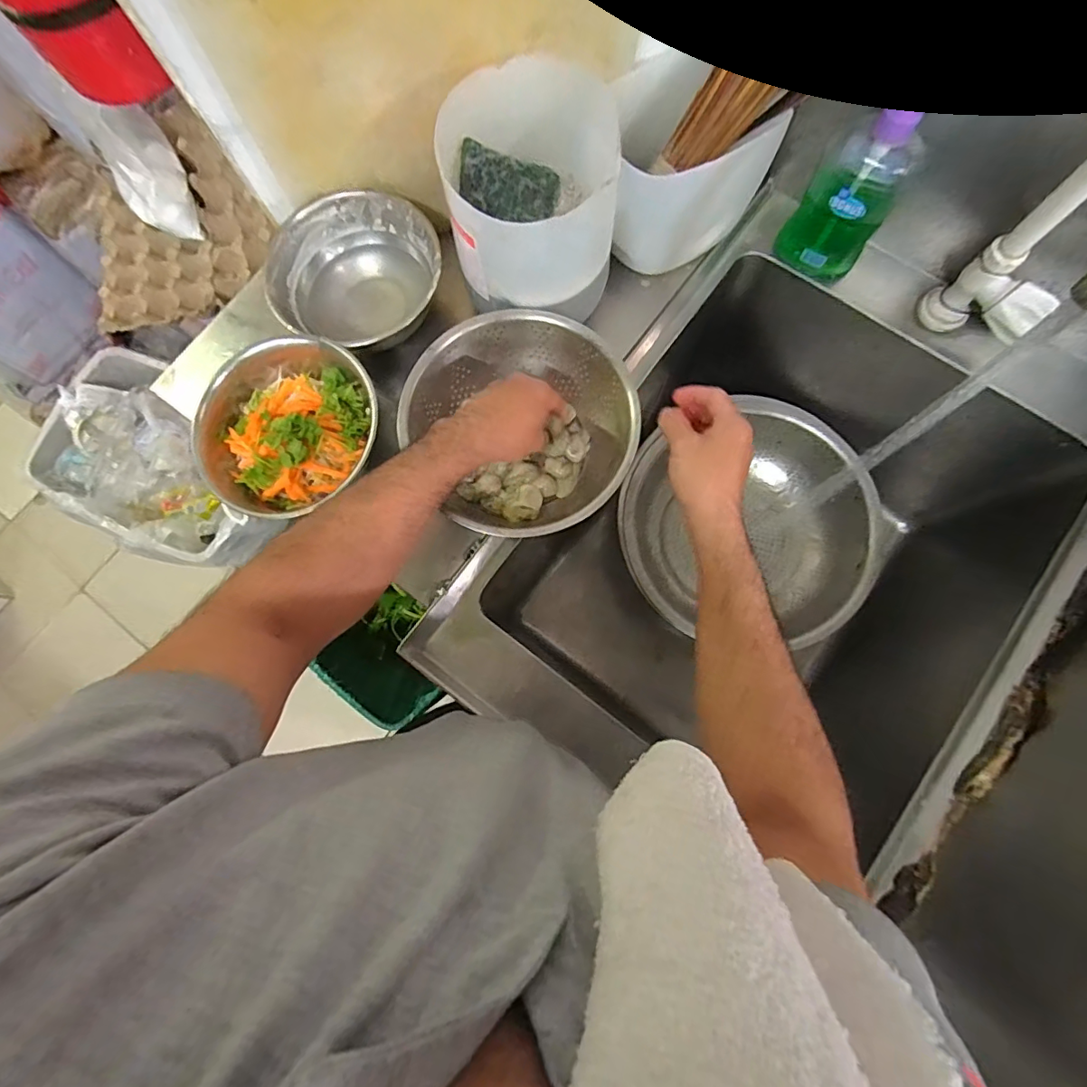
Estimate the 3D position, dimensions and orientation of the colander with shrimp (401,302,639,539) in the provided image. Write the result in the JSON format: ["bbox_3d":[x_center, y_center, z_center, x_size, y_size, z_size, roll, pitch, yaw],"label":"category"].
[{"bbox_3d":[-0.020,-0.107,0.487,0.204,0.078,0.195,0,78,1],"label":"colander with shrimp"}]

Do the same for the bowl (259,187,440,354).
[{"bbox_3d":[-0.187,-0.268,0.536,0.166,0.082,0.158,0,78,1],"label":"bowl"}]

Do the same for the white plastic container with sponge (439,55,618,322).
[{"bbox_3d":[-0.009,-0.302,0.474,0.143,0.146,0.147,-8,78,-1],"label":"white plastic container with sponge"}]

